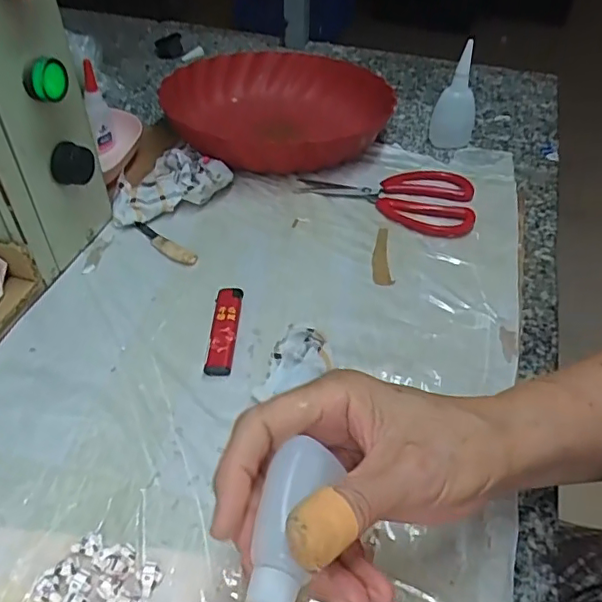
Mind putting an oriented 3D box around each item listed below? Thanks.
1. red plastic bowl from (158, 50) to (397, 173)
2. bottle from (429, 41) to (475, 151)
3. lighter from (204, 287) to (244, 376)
[{"bbox_3d":[-0.026,-0.204,0.610,0.225,0.073,0.233,1,45,-1],"label":"red plastic bowl"},{"bbox_3d":[0.162,-0.211,0.580,0.043,0.098,0.035,16,47,13],"label":"bottle"},{"bbox_3d":[-0.055,0.020,0.402,0.019,0.010,0.076,2,45,0],"label":"lighter"}]

